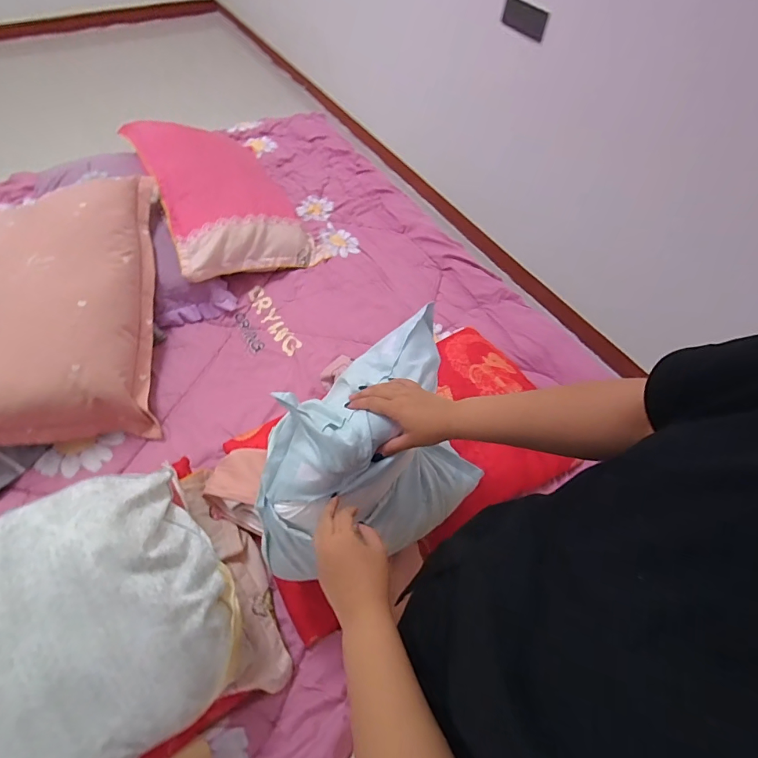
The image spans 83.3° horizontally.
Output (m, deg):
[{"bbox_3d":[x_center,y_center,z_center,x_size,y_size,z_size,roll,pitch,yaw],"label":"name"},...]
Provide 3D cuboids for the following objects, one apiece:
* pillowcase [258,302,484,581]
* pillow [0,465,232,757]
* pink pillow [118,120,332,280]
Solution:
[{"bbox_3d":[0.008,0.108,0.608,0.236,0.224,0.346,40,62,20],"label":"pillowcase"},{"bbox_3d":[-0.458,0.354,0.480,0.540,0.137,0.328,-31,64,-22],"label":"pillow"},{"bbox_3d":[-0.432,-0.524,1.197,0.357,0.182,0.558,-24,61,-19],"label":"pink pillow"}]

